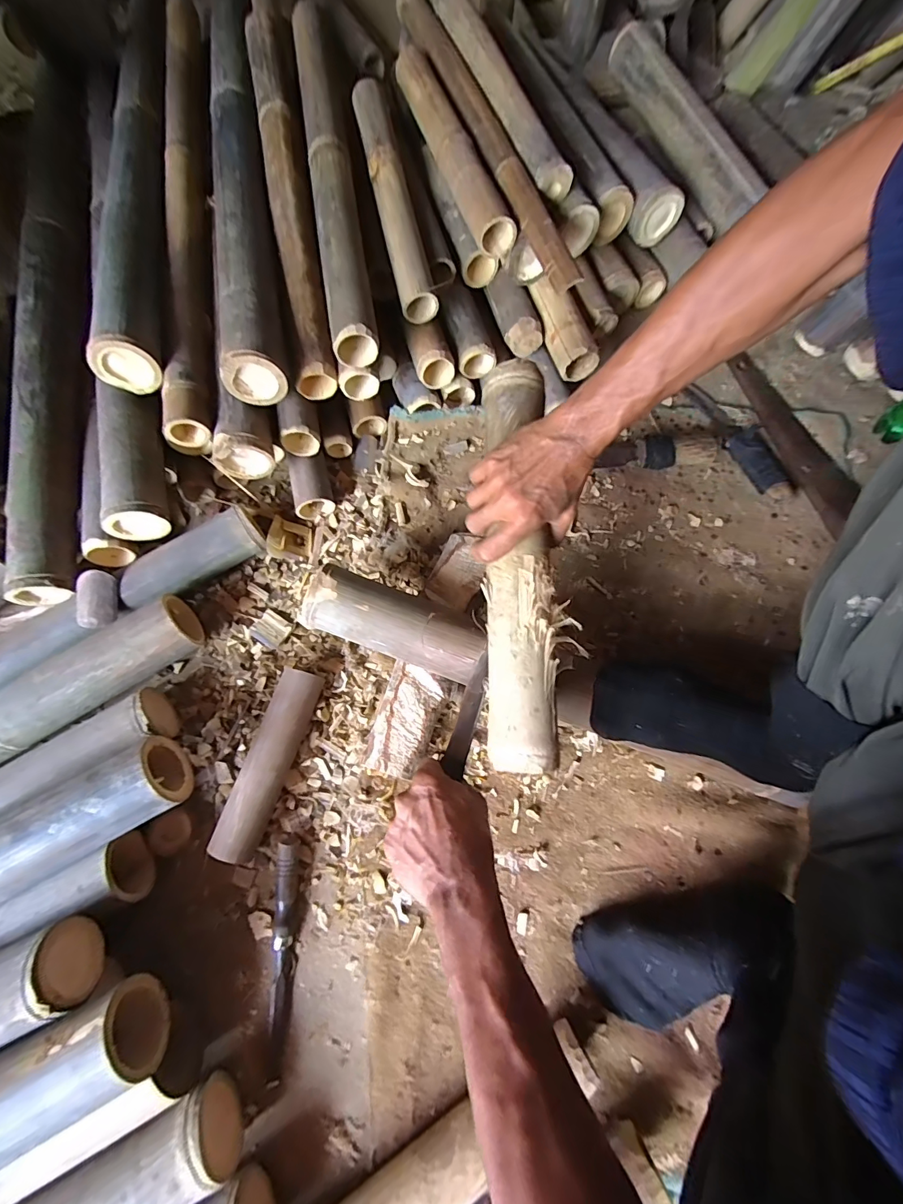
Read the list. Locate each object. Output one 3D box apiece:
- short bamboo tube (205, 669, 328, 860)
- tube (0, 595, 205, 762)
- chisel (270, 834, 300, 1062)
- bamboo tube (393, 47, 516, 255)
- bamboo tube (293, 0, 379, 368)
[{"bbox_3d":[-0.220,0.195,0.544,0.050,0.051,0.220,19,74,5],"label":"short bamboo tube"},{"bbox_3d":[-0.601,0.188,0.523,0.613,0.070,0.083,-32,76,-10],"label":"tube"},{"bbox_3d":[-0.195,0.394,0.507,0.024,0.022,0.220,-2,73,-1],"label":"chisel"},{"bbox_3d":[-0.006,-0.667,0.638,0.054,0.052,0.397,-20,74,-7],"label":"bamboo tube"},{"bbox_3d":[-0.168,-0.619,0.620,0.062,0.072,0.634,-9,73,-3],"label":"bamboo tube"}]

